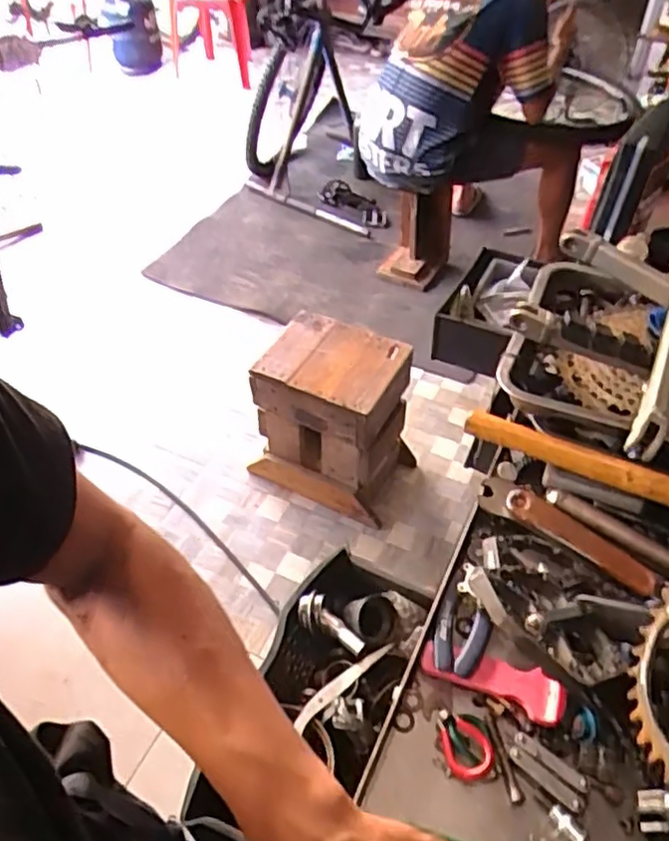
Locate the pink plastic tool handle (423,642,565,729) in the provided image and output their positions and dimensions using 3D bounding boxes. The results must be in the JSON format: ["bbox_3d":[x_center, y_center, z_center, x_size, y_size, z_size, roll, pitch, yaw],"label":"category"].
[{"bbox_3d":[0.134,0.217,0.565,0.119,0.019,0.036,18,49,16],"label":"pink plastic tool handle"}]

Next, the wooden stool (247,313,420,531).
[{"bbox_3d":[-0.001,-0.003,1.668,0.351,0.416,0.251,18,49,16],"label":"wooden stool"}]

